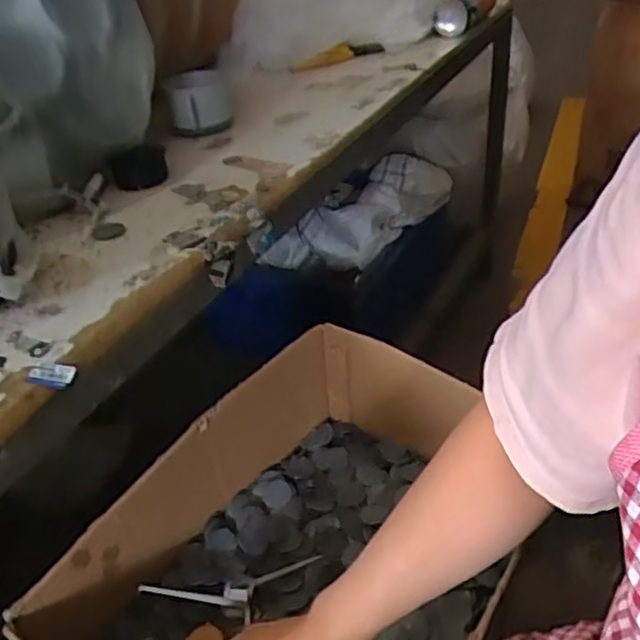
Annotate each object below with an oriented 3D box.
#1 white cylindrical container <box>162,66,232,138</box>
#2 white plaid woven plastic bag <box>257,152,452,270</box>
[{"bbox_3d":[-0.162,-0.289,0.916,0.080,0.074,0.066,-10,36,-5],"label":"white cylindrical container"},{"bbox_3d":[0.095,-0.226,1.448,0.444,0.163,0.127,-29,39,-8],"label":"white plaid woven plastic bag"}]

